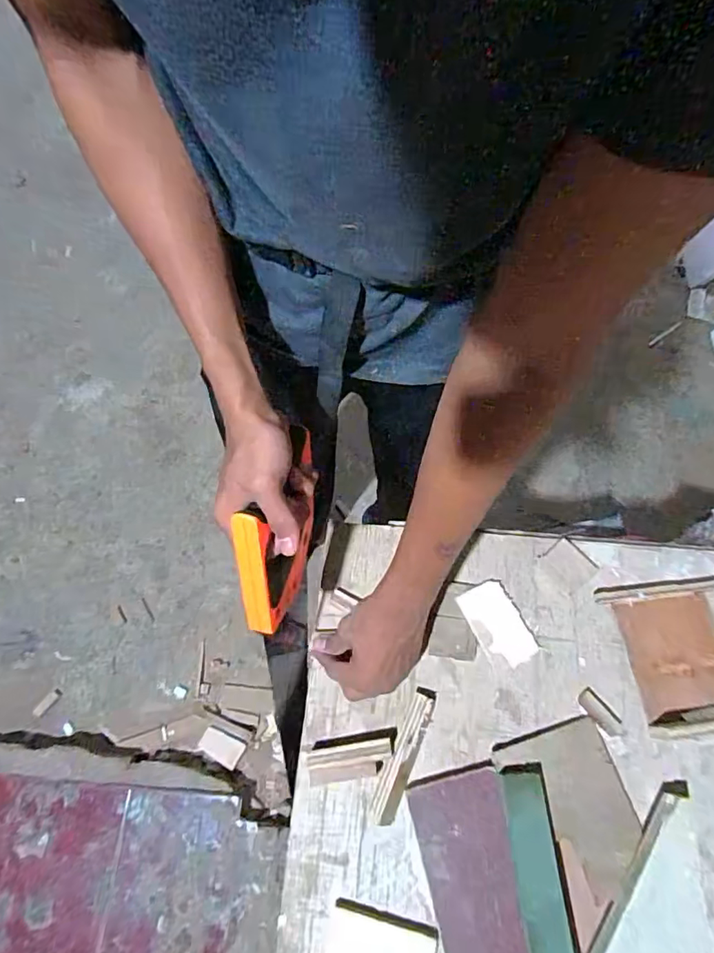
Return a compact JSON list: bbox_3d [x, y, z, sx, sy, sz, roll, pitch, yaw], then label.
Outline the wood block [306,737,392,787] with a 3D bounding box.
[{"bbox_3d":[-0.007,0.284,0.513,0.082,0.018,0.031,-9,67,-3],"label":"wood block"}]

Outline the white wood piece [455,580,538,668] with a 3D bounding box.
[{"bbox_3d":[0.154,0.162,0.569,0.057,0.007,0.088,-24,69,-10],"label":"white wood piece"}]

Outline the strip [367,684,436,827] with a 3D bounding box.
[{"bbox_3d":[0.048,0.278,0.515,0.027,0.023,0.130,23,69,10],"label":"strip"}]

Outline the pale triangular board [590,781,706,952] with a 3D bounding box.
[{"bbox_3d":[0.280,0.380,0.448,0.093,0.024,0.182,35,72,14],"label":"pale triangular board"}]

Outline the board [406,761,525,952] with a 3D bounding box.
[{"bbox_3d":[0.109,0.380,0.466,0.086,0.013,0.195,-14,67,4],"label":"board"}]

